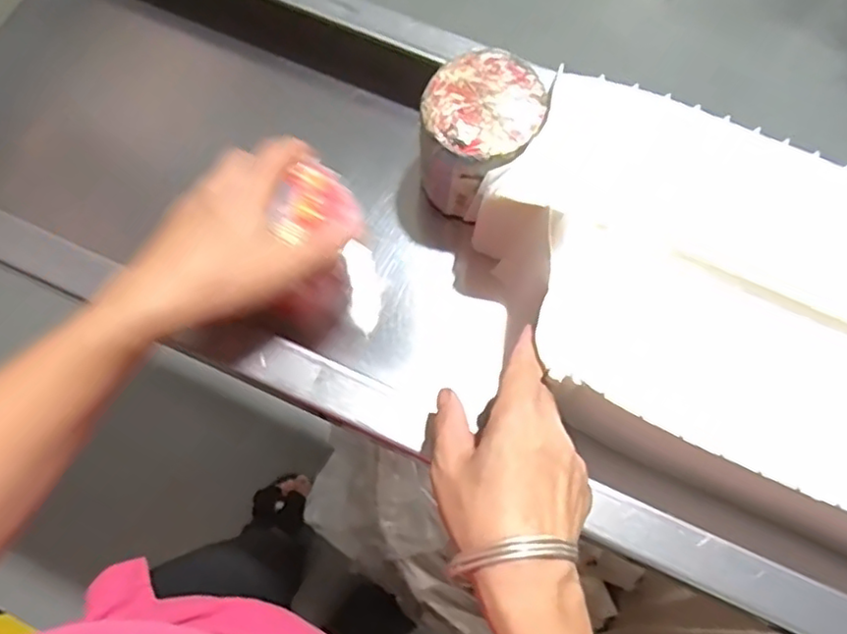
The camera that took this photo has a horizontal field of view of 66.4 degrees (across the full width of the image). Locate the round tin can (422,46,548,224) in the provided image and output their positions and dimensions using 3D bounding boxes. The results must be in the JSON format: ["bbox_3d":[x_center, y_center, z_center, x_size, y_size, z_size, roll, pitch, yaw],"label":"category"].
[{"bbox_3d":[0.039,-0.131,0.471,0.081,0.082,0.092,23,73,5],"label":"round tin can"}]

